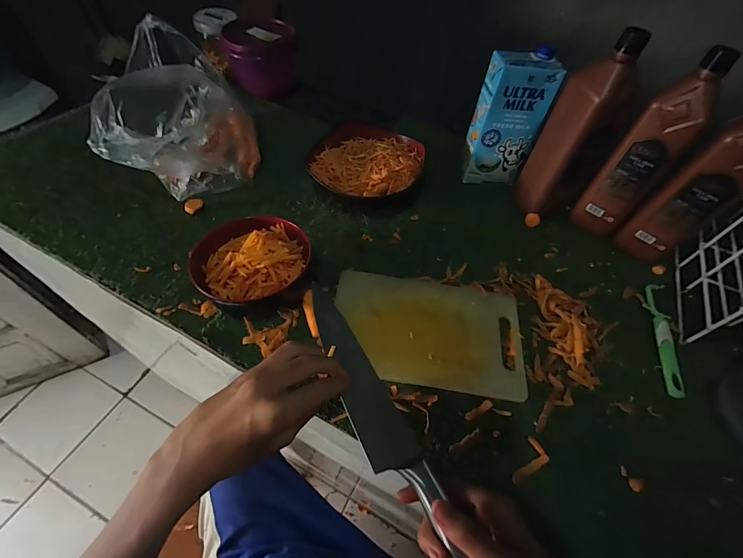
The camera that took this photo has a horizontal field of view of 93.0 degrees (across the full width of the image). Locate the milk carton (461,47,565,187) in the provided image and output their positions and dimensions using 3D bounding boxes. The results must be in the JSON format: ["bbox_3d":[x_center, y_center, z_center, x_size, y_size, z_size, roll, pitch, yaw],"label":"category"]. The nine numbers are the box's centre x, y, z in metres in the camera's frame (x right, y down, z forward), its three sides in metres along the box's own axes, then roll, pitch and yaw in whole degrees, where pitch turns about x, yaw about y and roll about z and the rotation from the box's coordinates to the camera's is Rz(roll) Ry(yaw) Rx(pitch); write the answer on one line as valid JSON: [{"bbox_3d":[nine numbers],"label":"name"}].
[{"bbox_3d":[0.220,-0.257,0.578,0.101,0.188,0.068,1,55,-5],"label":"milk carton"}]

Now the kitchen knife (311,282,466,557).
[{"bbox_3d":[0.011,0.131,0.297,0.043,0.012,0.307,-23,62,-20],"label":"kitchen knife"}]

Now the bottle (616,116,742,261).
[{"bbox_3d":[0.460,-0.130,0.484,0.089,0.256,0.082,-33,65,-25],"label":"bottle"}]

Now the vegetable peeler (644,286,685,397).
[{"bbox_3d":[0.401,0.075,0.486,0.026,0.014,0.181,19,56,8],"label":"vegetable peeler"}]

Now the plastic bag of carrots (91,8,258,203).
[{"bbox_3d":[-0.307,-0.267,0.573,0.209,0.156,0.284,-15,58,-16],"label":"plastic bag of carrots"}]

